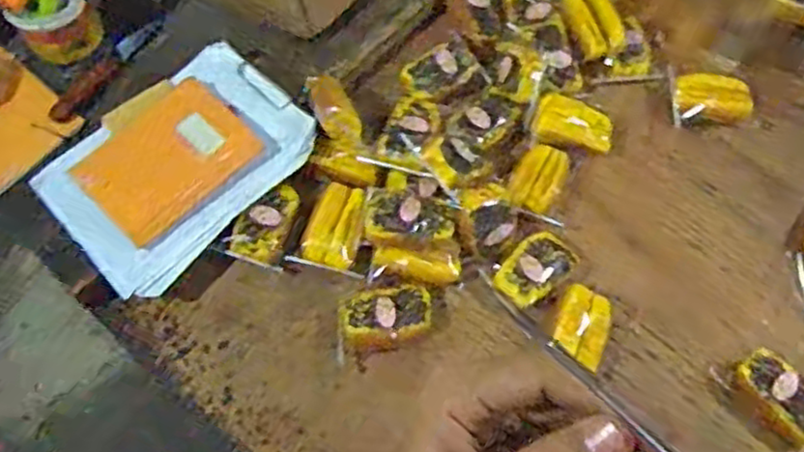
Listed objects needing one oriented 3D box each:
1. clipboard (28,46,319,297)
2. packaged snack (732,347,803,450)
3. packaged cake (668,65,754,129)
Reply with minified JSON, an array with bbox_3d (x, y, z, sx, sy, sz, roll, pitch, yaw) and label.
[{"bbox_3d":[-0.293,-0.088,0.949,0.216,0.027,0.329,44,73,4],"label":"clipboard"},{"bbox_3d":[0.475,0.218,0.890,0.124,0.034,0.081,41,71,14],"label":"packaged snack"},{"bbox_3d":[0.469,-0.197,1.082,0.121,0.045,0.089,-2,93,-5],"label":"packaged cake"}]

